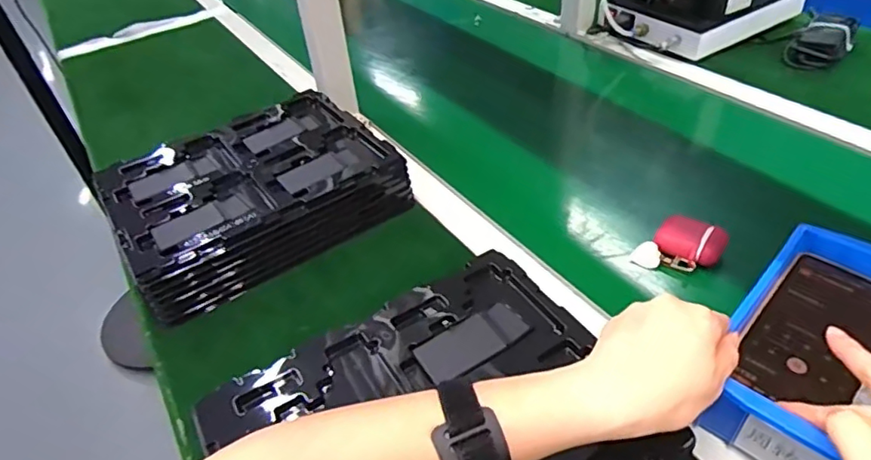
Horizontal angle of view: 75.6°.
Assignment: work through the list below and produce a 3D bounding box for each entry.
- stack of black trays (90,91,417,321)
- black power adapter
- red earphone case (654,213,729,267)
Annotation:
[{"bbox_3d":[-0.193,-0.043,0.605,0.273,0.069,0.206,-27,44,-23],"label":"stack of black trays"},{"bbox_3d":[0.557,-0.272,0.808,0.070,0.043,0.127,30,51,35],"label":"black power adapter"},{"bbox_3d":[0.237,0.012,0.525,0.057,0.023,0.043,24,48,30],"label":"red earphone case"}]

